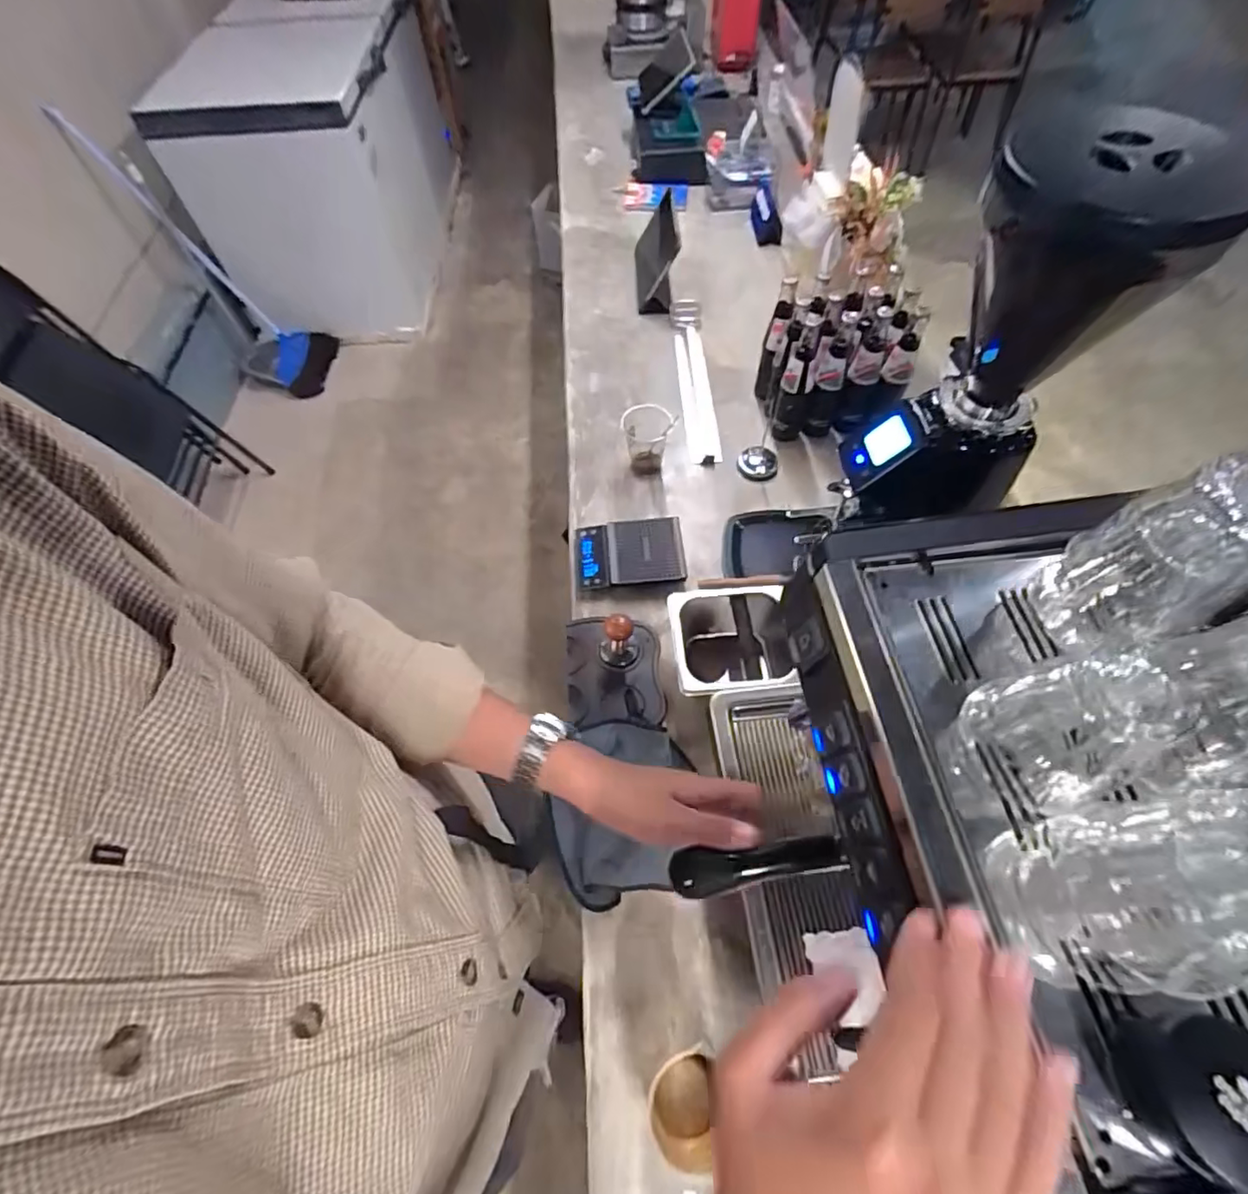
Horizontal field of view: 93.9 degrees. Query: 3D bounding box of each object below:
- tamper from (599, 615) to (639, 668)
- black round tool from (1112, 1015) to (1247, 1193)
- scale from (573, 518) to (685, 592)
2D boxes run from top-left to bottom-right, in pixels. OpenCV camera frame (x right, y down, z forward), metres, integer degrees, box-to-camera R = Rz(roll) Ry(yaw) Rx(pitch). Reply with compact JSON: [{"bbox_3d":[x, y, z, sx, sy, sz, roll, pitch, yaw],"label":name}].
[{"bbox_3d":[-0.011,0.067,0.884,0.057,0.086,0.050,-8,56,-1],"label":"tamper"},{"bbox_3d":[0.238,0.204,0.236,0.043,0.037,0.051,-8,56,-1],"label":"black round tool"},{"bbox_3d":[0.010,-0.072,1.001,0.181,0.033,0.123,-3,56,2],"label":"scale"}]

